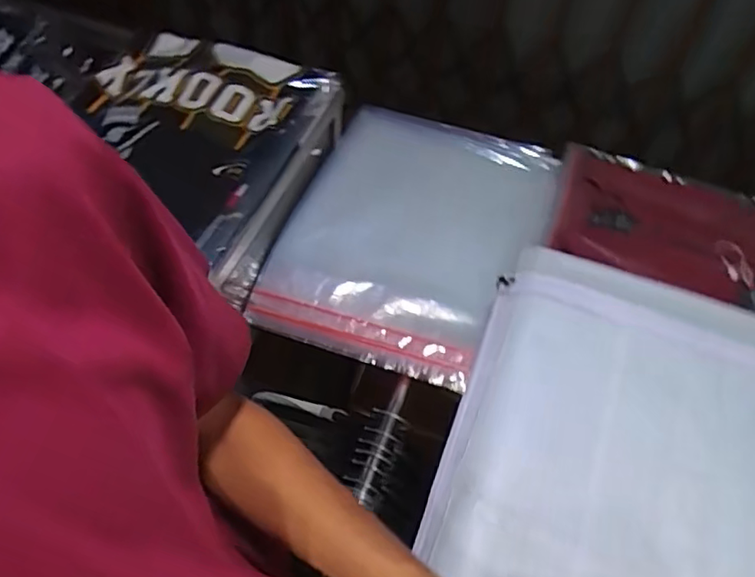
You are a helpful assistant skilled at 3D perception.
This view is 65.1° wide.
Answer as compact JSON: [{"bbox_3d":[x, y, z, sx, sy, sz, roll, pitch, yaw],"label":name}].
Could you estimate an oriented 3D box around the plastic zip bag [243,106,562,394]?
[{"bbox_3d":[0.049,-0.079,0.772,0.297,0.040,0.392,22,56,11],"label":"plastic zip bag"}]

